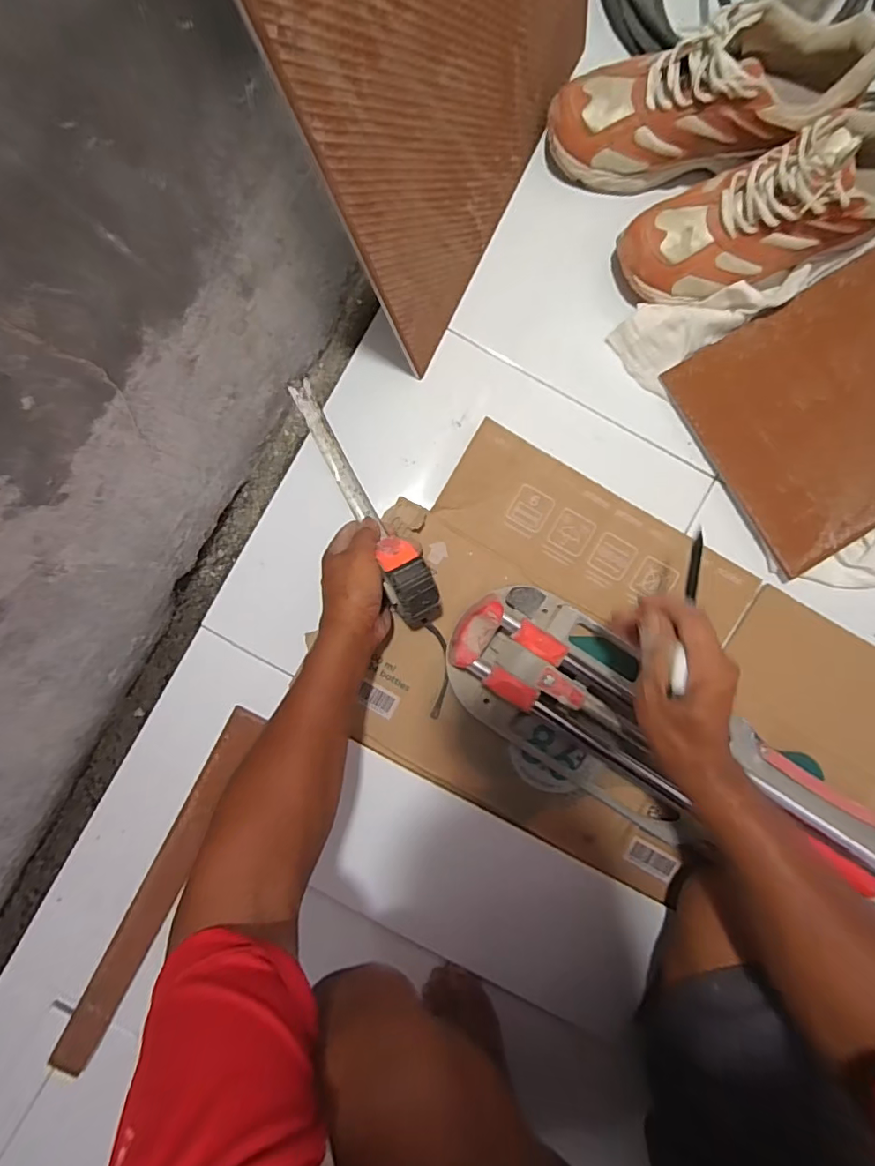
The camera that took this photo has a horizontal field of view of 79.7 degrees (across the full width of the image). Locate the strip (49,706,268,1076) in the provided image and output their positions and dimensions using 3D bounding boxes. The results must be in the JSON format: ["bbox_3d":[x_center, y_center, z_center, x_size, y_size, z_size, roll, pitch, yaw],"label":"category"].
[{"bbox_3d":[-0.282,0.311,0.529,0.036,0.011,0.393,27,89,0],"label":"strip"}]

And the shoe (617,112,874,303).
[{"bbox_3d":[0.313,-0.345,0.490,0.258,0.106,0.089,-17,89,0],"label":"shoe"}]

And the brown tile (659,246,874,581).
[{"bbox_3d":[0.463,-0.211,0.536,0.390,0.015,0.241,-32,89,-2],"label":"brown tile"}]

